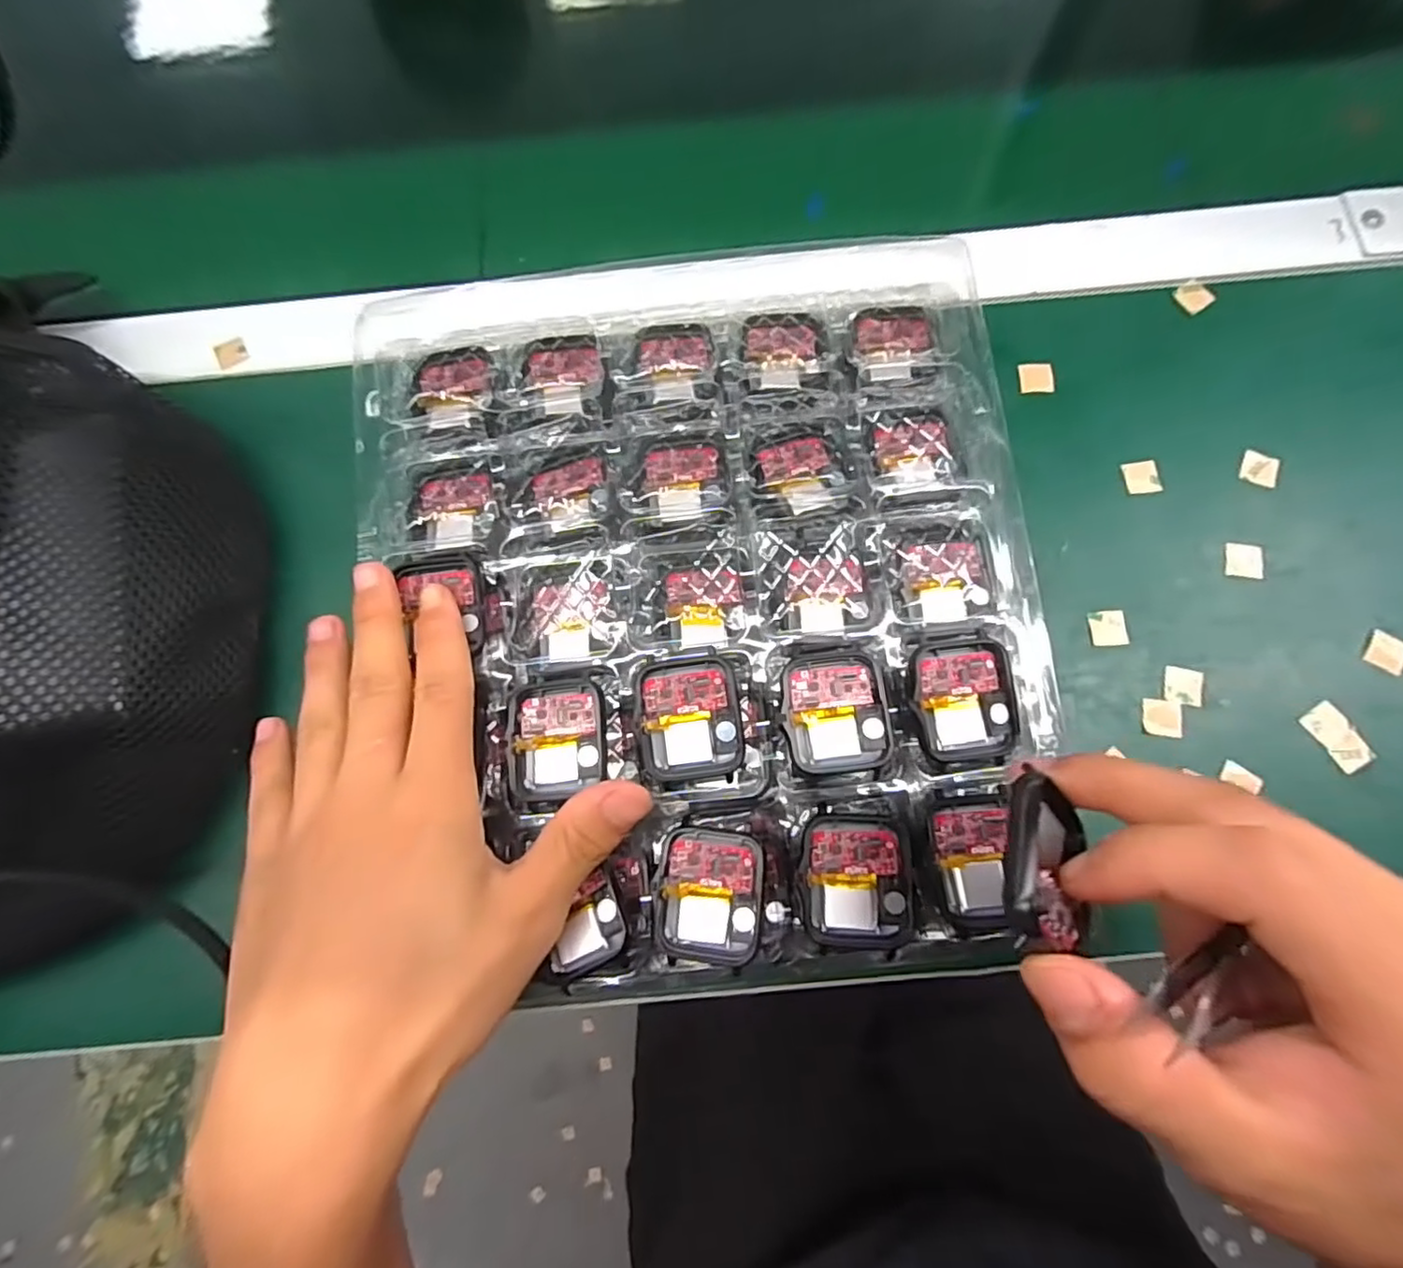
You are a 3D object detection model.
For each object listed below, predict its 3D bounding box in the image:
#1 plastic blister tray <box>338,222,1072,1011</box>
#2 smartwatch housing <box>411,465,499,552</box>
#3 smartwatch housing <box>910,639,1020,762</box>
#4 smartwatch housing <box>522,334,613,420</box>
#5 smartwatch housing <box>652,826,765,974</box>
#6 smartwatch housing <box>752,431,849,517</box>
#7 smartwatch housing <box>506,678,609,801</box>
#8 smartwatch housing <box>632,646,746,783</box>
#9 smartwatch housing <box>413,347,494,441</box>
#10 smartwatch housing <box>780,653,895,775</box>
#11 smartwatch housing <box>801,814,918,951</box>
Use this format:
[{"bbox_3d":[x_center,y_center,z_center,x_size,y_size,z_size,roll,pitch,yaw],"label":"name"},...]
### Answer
[{"bbox_3d":[-0.002,-0.024,0.256,0.262,0.024,0.291,-3,77,-1],"label":"plastic blister tray"},{"bbox_3d":[-0.104,-0.053,0.272,0.037,0.010,0.035,-3,76,1],"label":"smartwatch housing"},{"bbox_3d":[0.096,0.024,0.235,0.038,0.005,0.042,-6,76,0],"label":"smartwatch housing"},{"bbox_3d":[-0.059,-0.111,0.280,0.038,0.012,0.035,-8,76,0],"label":"smartwatch housing"},{"bbox_3d":[0.003,0.091,0.224,0.036,0.010,0.044,4,76,3],"label":"smartwatch housing"},{"bbox_3d":[0.041,-0.066,0.266,0.038,0.011,0.035,-12,76,-1],"label":"smartwatch housing"},{"bbox_3d":[-0.054,0.038,0.236,0.037,0.011,0.042,-5,76,0],"label":"smartwatch housing"},{"bbox_3d":[-0.005,0.030,0.233,0.037,0.008,0.044,-8,76,0],"label":"smartwatch housing"},{"bbox_3d":[-0.109,-0.104,0.280,0.036,0.009,0.040,-9,76,0],"label":"smartwatch housing"},{"bbox_3d":[0.049,0.029,0.235,0.038,0.007,0.042,-6,76,0],"label":"smartwatch housing"},{"bbox_3d":[0.054,0.086,0.222,0.037,0.005,0.043,-2,76,1],"label":"smartwatch housing"}]

